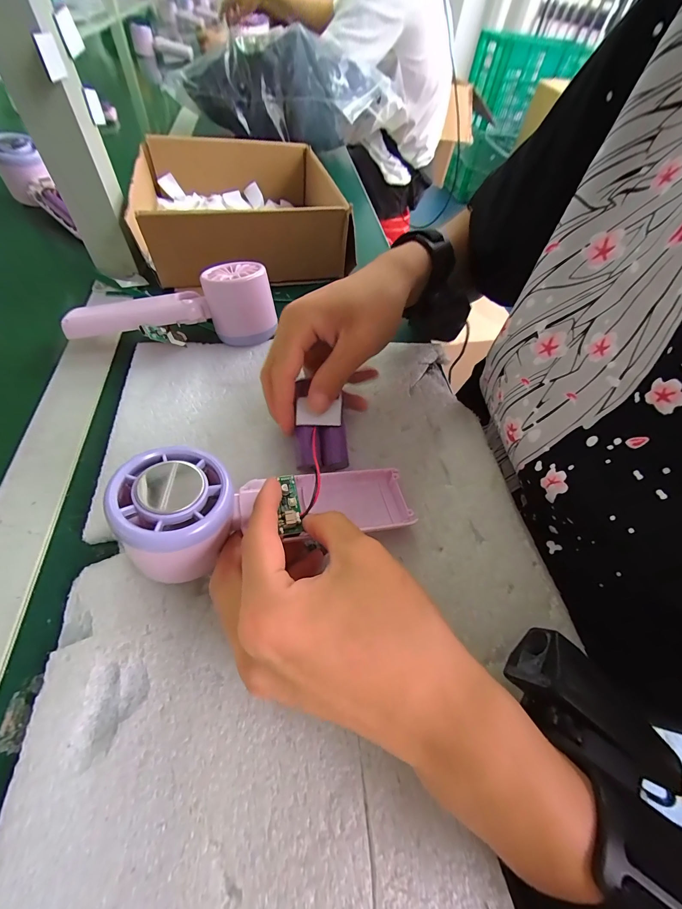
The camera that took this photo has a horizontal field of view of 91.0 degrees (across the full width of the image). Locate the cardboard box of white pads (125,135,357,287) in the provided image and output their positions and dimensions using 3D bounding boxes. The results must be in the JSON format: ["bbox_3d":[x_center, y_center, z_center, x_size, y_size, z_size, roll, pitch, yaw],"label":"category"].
[{"bbox_3d":[-0.114,-0.295,0.397,0.222,0.069,0.229,-12,58,-13],"label":"cardboard box of white pads"}]

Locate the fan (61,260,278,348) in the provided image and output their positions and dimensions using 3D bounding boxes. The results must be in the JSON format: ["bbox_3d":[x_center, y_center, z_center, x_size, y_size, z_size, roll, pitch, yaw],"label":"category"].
[{"bbox_3d":[-0.141,-0.127,0.286,0.164,0.053,0.062,-5,57,-8],"label":"fan"}]

